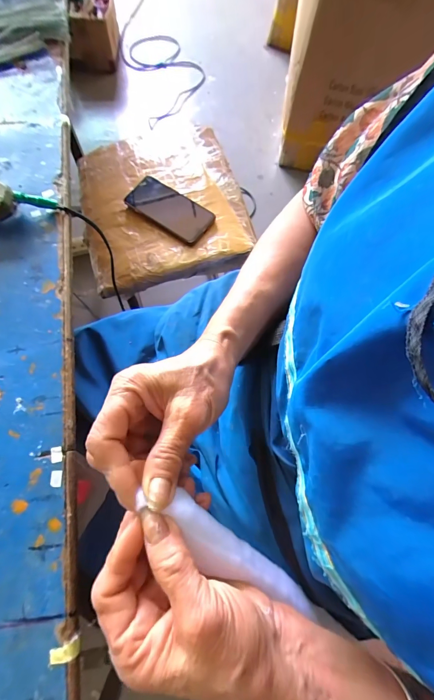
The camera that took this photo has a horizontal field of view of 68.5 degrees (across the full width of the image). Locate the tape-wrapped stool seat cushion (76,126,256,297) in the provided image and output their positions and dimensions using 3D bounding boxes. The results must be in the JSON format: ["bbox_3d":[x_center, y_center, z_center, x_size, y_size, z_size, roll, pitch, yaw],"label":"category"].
[{"bbox_3d":[-0.118,-0.299,0.649,0.313,0.054,0.350,-15,71,-7],"label":"tape-wrapped stool seat cushion"}]

